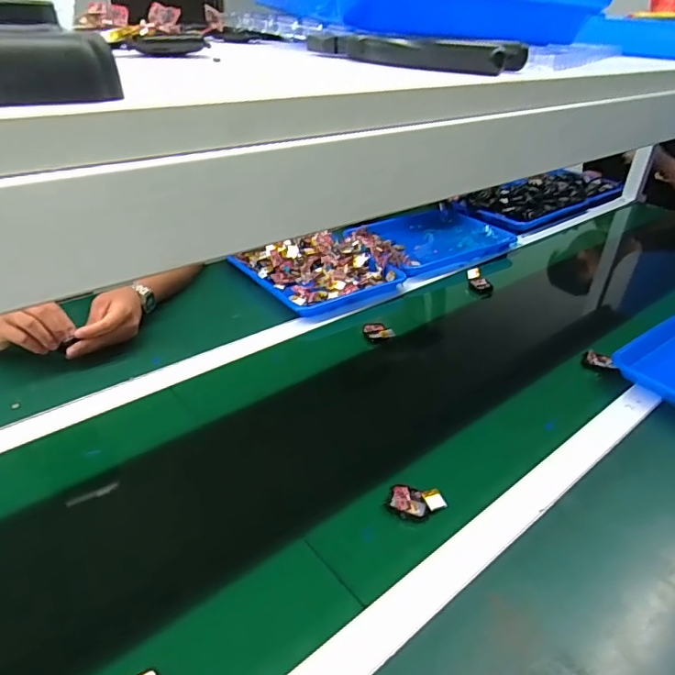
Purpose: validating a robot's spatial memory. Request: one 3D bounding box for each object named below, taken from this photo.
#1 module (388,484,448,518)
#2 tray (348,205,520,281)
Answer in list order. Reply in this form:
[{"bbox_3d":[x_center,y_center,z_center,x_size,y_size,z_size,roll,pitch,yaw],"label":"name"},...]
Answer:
[{"bbox_3d":[0.085,0.176,0.560,0.058,0.014,0.036,6,34,3],"label":"module"},{"bbox_3d":[0.200,-0.220,1.166,0.342,0.046,0.255,-16,37,-28],"label":"tray"}]

